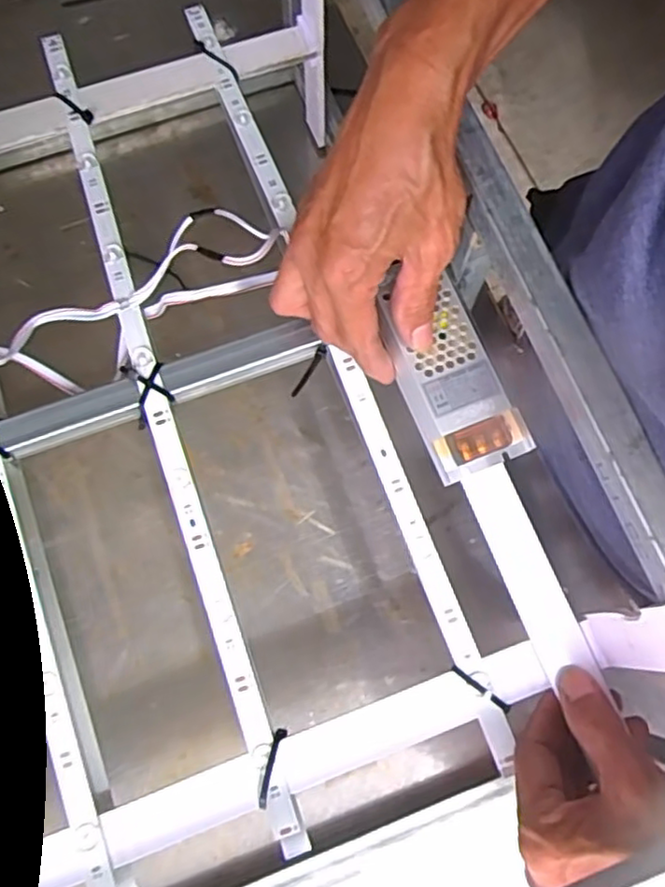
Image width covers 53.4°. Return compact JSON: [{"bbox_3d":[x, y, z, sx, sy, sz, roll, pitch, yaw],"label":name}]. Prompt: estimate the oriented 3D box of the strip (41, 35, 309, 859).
[{"bbox_3d":[-0.107,-0.038,0.391,0.015,0.018,0.522,-18,75,-7],"label":"strip"}]

